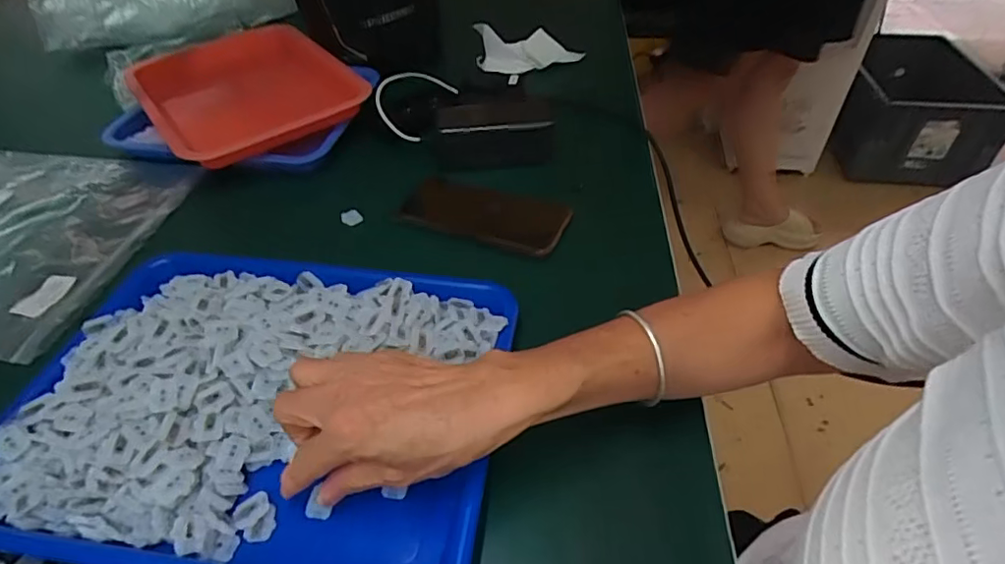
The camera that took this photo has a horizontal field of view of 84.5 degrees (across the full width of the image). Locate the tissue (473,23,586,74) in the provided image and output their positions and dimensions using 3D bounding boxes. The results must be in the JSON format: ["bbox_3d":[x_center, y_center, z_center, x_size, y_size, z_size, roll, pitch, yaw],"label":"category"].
[{"bbox_3d":[0.040,-0.334,0.793,0.151,0.061,0.033,-1,44,0],"label":"tissue"}]

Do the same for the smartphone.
[{"bbox_3d":[-0.017,-0.075,0.567,0.169,0.013,0.086,13,46,15],"label":"smartphone"}]

